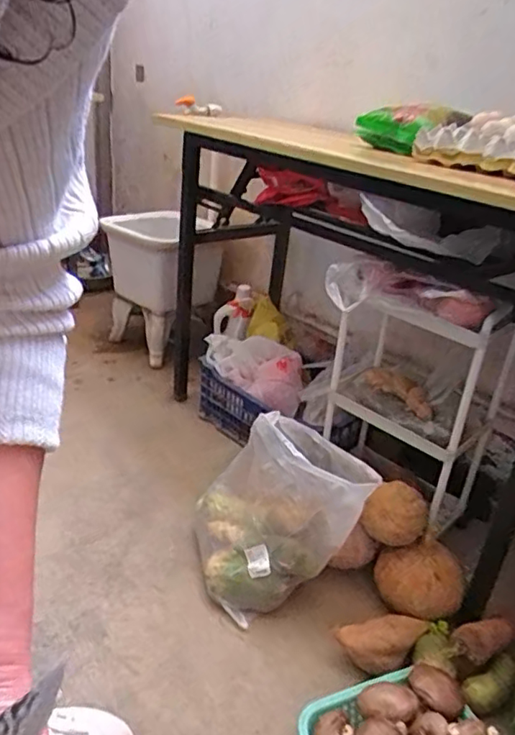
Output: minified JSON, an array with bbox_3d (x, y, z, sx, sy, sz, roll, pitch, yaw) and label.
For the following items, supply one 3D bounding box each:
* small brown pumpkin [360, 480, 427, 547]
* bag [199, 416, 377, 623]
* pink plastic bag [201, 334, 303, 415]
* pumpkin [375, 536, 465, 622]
[{"bbox_3d":[0.251,0.264,1.020,0.105,0.102,0.095,17,29,20],"label":"small brown pumpkin"},{"bbox_3d":[0.042,0.257,1.035,0.271,0.294,0.228,-1,28,-14],"label":"bag"},{"bbox_3d":[-0.011,0.006,1.449,0.295,0.116,0.135,21,31,26],"label":"pink plastic bag"},{"bbox_3d":[0.288,0.386,1.003,0.137,0.122,0.101,5,25,-4],"label":"pumpkin"}]

